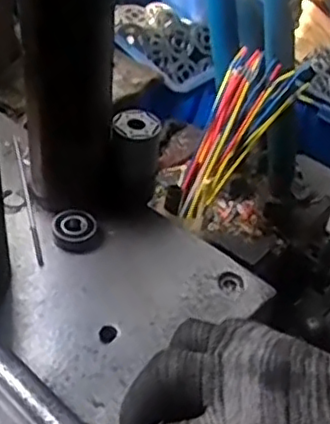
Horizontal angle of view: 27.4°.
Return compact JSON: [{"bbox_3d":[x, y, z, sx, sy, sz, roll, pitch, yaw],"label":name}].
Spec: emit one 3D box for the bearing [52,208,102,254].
[{"bbox_3d":[-0.068,0.014,0.522,0.035,0.012,0.039,-7,43,-14],"label":"bearing"}]

